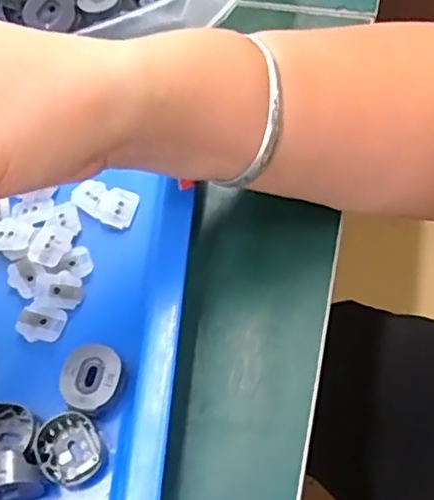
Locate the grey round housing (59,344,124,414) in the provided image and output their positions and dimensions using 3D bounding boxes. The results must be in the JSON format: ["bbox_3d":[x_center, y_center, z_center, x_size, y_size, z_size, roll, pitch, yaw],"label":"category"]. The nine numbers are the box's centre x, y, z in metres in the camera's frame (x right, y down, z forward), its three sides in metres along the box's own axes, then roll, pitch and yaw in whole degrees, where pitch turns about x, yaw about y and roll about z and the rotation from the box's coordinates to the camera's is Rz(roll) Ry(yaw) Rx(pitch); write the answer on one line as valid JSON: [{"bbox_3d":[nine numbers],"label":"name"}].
[{"bbox_3d":[-0.054,0.057,0.276,0.025,0.013,0.028,10,61,8],"label":"grey round housing"}]

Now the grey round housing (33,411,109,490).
[{"bbox_3d":[-0.061,0.084,0.264,0.025,0.013,0.028,-29,63,-14],"label":"grey round housing"}]

